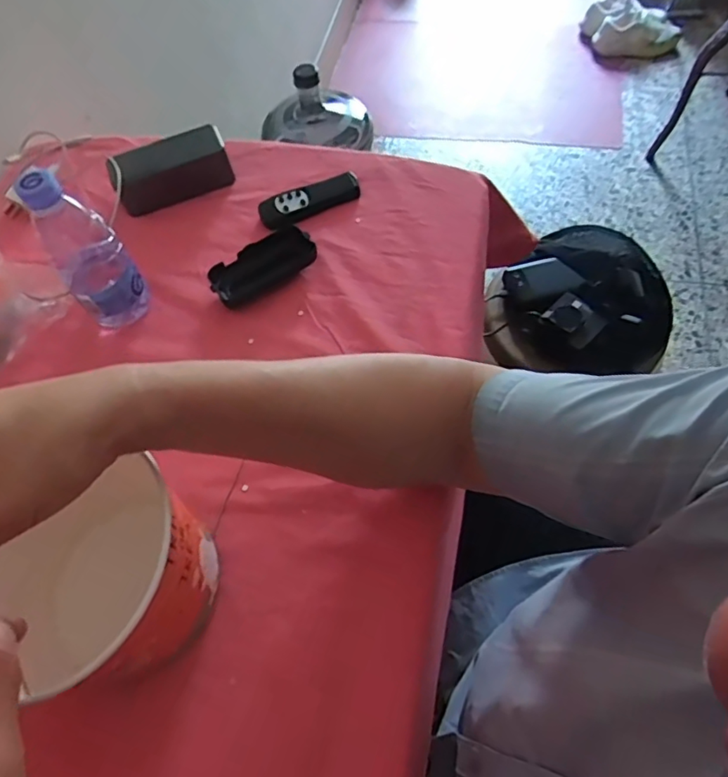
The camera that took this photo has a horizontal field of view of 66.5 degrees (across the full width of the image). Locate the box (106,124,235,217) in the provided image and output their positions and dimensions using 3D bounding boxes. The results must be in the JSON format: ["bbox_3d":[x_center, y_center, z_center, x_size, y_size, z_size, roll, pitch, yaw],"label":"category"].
[{"bbox_3d":[-0.222,-0.253,0.640,0.130,0.048,0.058,-21,64,-7],"label":"box"}]

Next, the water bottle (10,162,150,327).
[{"bbox_3d":[-0.253,-0.121,0.509,0.065,0.156,0.053,-34,66,-13],"label":"water bottle"}]

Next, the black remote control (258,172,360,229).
[{"bbox_3d":[-0.061,-0.211,0.624,0.115,0.017,0.039,-16,63,-5],"label":"black remote control"}]

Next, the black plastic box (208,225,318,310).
[{"bbox_3d":[-0.105,-0.126,0.574,0.108,0.027,0.053,-31,65,-12],"label":"black plastic box"}]

